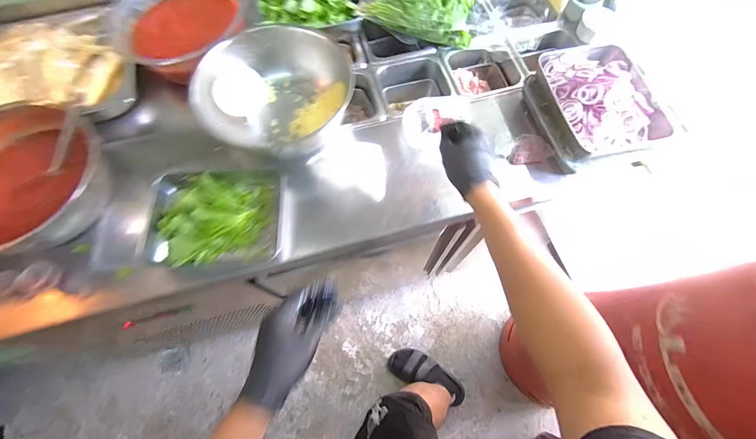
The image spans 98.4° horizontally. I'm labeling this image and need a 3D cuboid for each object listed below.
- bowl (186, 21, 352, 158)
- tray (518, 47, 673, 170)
[{"bbox_3d":[-0.219,-0.263,0.676,0.255,0.157,0.204,18,71,7],"label":"bowl"},{"bbox_3d":[0.440,-0.240,0.665,0.198,0.105,0.254,-14,70,-5],"label":"tray"}]

